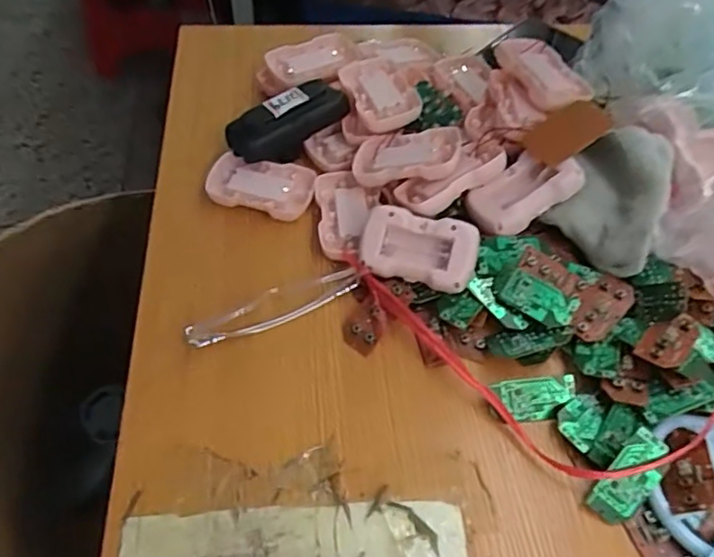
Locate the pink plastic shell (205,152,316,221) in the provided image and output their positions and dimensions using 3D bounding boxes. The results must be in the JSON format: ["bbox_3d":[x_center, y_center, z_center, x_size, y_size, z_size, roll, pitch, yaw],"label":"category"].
[{"bbox_3d":[-0.082,-0.080,0.505,0.088,0.018,0.053,5,52,0],"label":"pink plastic shell"}]

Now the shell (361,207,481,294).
[{"bbox_3d":[0.045,-0.022,0.441,0.084,0.018,0.051,13,93,16],"label":"shell"}]

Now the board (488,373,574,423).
[{"bbox_3d":[0.122,0.083,0.410,0.059,0.008,0.029,-6,88,-7],"label":"board"}]

